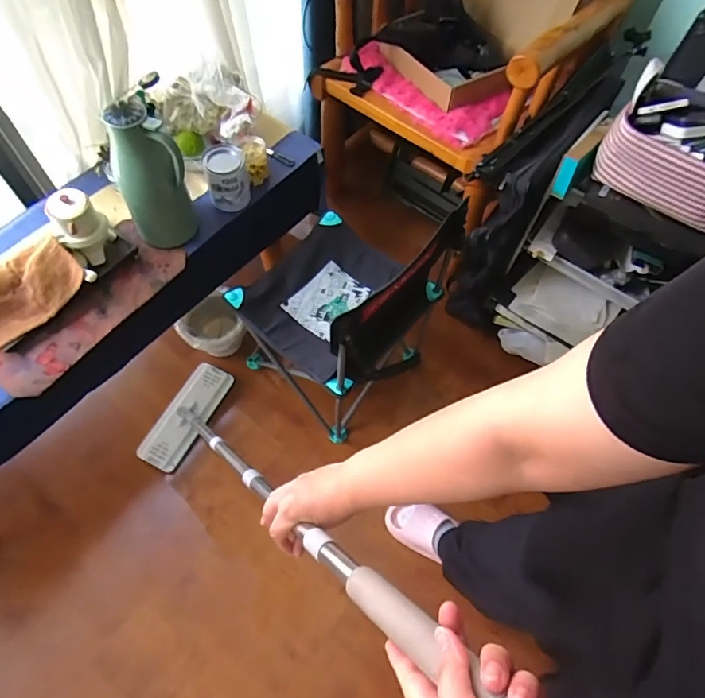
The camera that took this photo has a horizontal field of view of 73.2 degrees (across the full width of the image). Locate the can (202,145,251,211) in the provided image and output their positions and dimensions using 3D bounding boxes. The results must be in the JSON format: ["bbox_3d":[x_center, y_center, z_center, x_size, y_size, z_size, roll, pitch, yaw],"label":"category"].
[{"bbox_3d":[-0.313,-0.426,1.187,0.104,0.131,0.102,-16,64,-11],"label":"can"}]

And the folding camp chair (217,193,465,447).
[{"bbox_3d":[-0.040,-0.111,1.222,0.399,0.624,0.405,37,67,16],"label":"folding camp chair"}]

